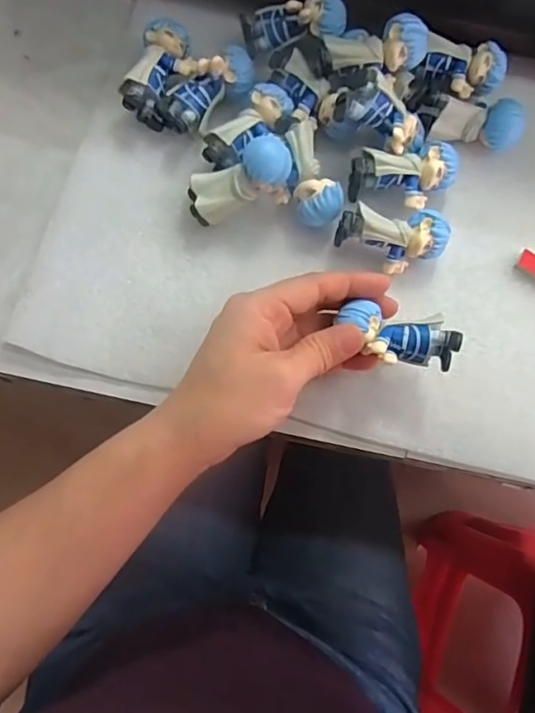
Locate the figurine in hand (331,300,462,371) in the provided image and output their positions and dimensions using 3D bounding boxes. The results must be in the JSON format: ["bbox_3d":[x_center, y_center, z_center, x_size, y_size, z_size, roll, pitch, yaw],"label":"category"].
[{"bbox_3d":[0.066,-0.011,0.275,0.060,0.020,0.030,17,77,-3],"label":"figurine in hand"}]

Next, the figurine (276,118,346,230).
[{"bbox_3d":[0.024,-0.106,0.318,0.025,0.031,0.063,-15,78,-5],"label":"figurine"}]

